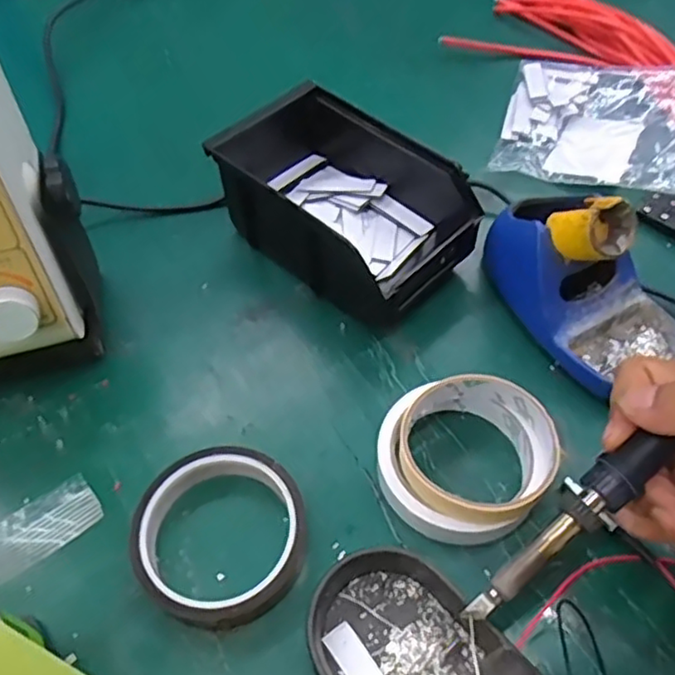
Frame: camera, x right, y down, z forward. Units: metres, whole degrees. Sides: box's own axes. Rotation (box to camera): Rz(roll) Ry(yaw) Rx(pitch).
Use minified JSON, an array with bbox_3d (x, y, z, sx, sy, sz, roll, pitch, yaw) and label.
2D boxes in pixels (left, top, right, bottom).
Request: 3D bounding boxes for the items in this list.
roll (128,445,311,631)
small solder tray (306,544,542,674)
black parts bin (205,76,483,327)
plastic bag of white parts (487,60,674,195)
[{"bbox_3d":[-0.063,0.105,0.352,0.090,0.022,0.090,-1,55,1],"label":"roll"},{"bbox_3d":[0.032,0.145,0.306,0.076,0.036,0.099,-31,60,-17],"label":"small solder tray"},{"bbox_3d":[-0.002,-0.098,0.468,0.103,0.073,0.189,-40,62,-23],"label":"black parts bin"},{"bbox_3d":[0.257,-0.175,0.533,0.229,0.032,0.150,15,56,12],"label":"plastic bag of white parts"}]

